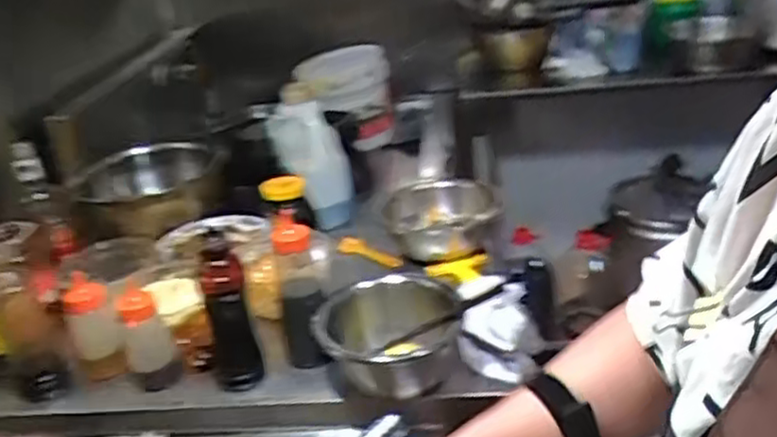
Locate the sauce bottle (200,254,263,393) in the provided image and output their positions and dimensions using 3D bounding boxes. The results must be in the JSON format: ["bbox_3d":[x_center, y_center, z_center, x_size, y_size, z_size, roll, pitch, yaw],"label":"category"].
[{"bbox_3d":[-0.201,0.131,0.923,0.062,0.184,0.051,-14,27,-14],"label":"sauce bottle"}]

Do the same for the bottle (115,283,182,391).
[{"bbox_3d":[-0.311,0.155,0.945,0.059,0.136,0.060,-16,27,-18],"label":"bottle"}]

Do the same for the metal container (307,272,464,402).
[{"bbox_3d":[0.005,0.156,0.955,0.192,0.126,0.190,-12,26,-10],"label":"metal container"}]

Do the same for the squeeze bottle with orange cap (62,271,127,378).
[{"bbox_3d":[-0.387,0.143,0.964,0.057,0.126,0.049,-22,29,-28],"label":"squeeze bottle with orange cap"}]

